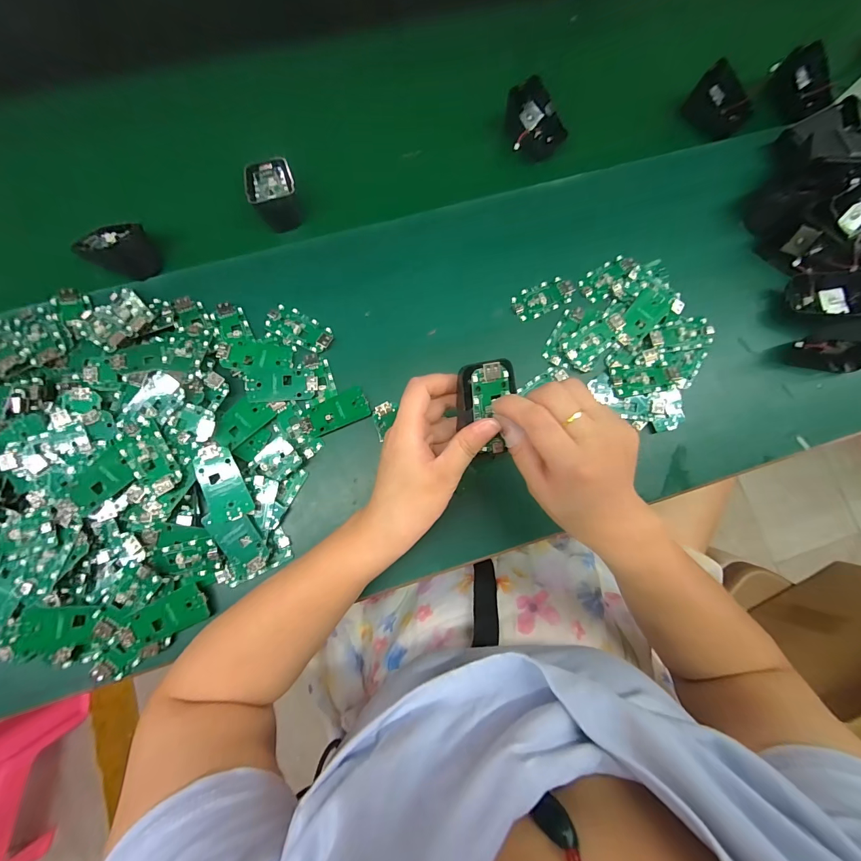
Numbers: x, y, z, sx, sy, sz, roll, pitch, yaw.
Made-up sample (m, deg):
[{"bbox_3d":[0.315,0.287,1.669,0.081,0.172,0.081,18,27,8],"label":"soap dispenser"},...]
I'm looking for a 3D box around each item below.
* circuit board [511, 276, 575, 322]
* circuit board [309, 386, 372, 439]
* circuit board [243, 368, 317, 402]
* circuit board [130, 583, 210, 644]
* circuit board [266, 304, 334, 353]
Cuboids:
[{"bbox_3d":[0.113,-0.133,0.368,0.063,0.006,0.031,-22,83,-6],"label":"circuit board"},{"bbox_3d":[-0.086,-0.017,0.339,0.055,0.007,0.030,-26,84,-6],"label":"circuit board"},{"bbox_3d":[-0.137,-0.042,0.339,0.062,0.007,0.030,-4,82,-3],"label":"circuit board"},{"bbox_3d":[-0.212,0.151,0.300,0.055,0.005,0.030,-27,94,-14],"label":"circuit board"},{"bbox_3d":[-0.125,-0.096,0.351,0.063,0.005,0.032,30,81,2],"label":"circuit board"}]

